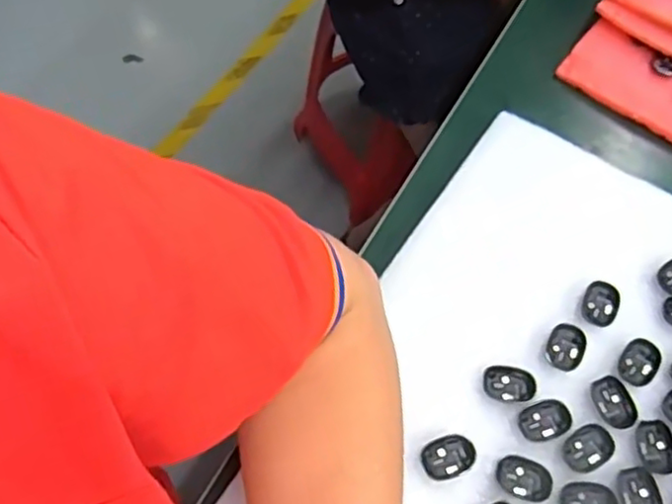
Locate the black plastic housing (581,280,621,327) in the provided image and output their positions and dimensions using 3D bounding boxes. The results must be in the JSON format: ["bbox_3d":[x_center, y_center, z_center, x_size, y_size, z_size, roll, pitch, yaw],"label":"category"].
[{"bbox_3d":[0.152,0.030,0.384,0.020,0.006,0.026,22,62,8],"label":"black plastic housing"}]

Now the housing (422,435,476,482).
[{"bbox_3d":[0.058,0.103,0.340,0.026,0.005,0.019,-15,63,-13],"label":"housing"}]

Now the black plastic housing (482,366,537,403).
[{"bbox_3d":[0.093,0.070,0.360,0.027,0.007,0.018,11,61,2],"label":"black plastic housing"}]

